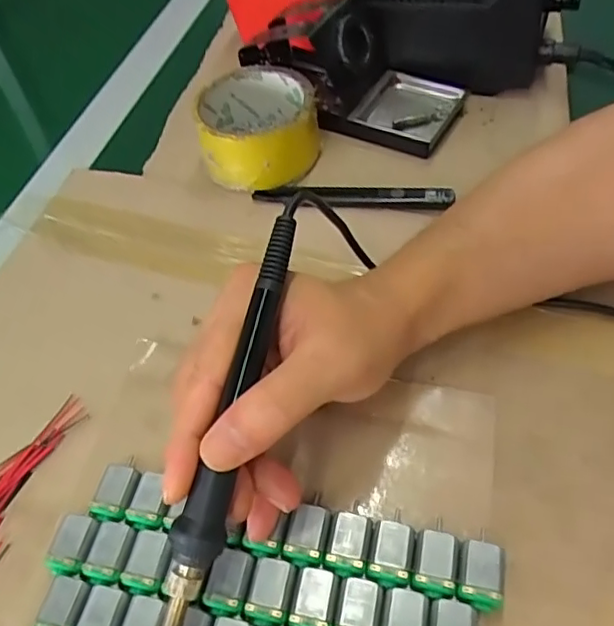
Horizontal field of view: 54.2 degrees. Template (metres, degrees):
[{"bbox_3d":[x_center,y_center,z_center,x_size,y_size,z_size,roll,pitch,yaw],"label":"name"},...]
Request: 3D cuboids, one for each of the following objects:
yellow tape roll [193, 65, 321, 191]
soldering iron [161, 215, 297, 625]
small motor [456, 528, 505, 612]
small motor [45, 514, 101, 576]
[{"bbox_3d":[-0.036,-0.137,0.439,0.083,0.051,0.088,-3,53,3],"label":"yellow tape roll"},{"bbox_3d":[-0.035,0.060,0.241,0.018,0.014,0.207,13,81,15],"label":"soldering iron"},{"bbox_3d":[0.076,0.114,0.263,0.019,0.014,0.030,12,56,14],"label":"small motor"},{"bbox_3d":[-0.109,0.111,0.285,0.020,0.014,0.026,10,55,12],"label":"small motor"}]

